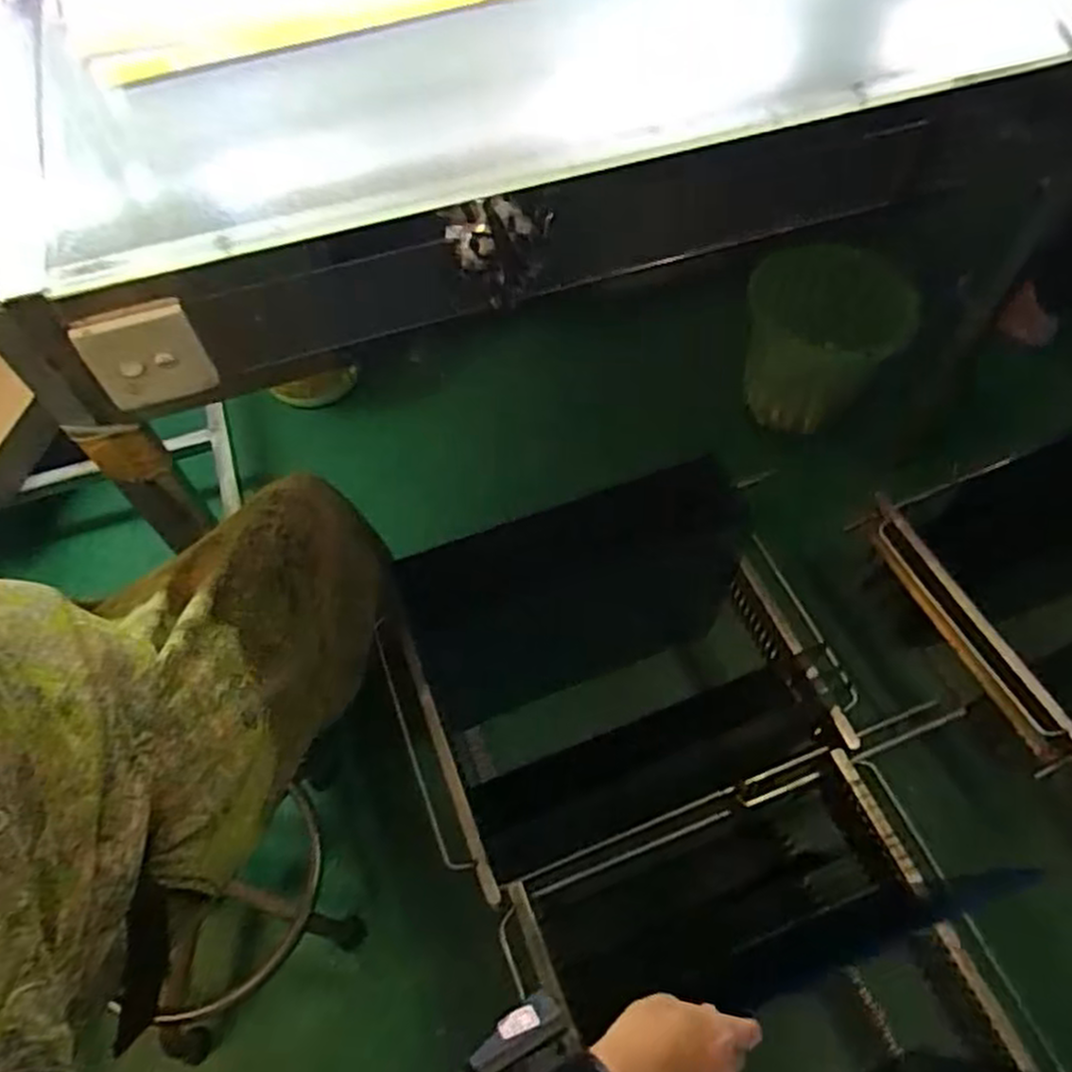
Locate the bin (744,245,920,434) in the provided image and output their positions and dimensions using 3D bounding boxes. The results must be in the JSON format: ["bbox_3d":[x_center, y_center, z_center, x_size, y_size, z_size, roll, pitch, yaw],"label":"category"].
[{"bbox_3d":[0.464,-0.337,1.263,0.240,0.207,0.218,-35,65,-18],"label":"bin"}]

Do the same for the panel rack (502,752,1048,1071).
[{"bbox_3d":[0.236,0.521,0.870,0.446,0.252,0.372,-20,61,-10],"label":"panel rack"}]

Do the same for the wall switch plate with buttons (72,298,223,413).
[{"bbox_3d":[-0.319,-0.146,0.620,0.085,0.086,0.015,-22,61,-12],"label":"wall switch plate with buttons"}]

